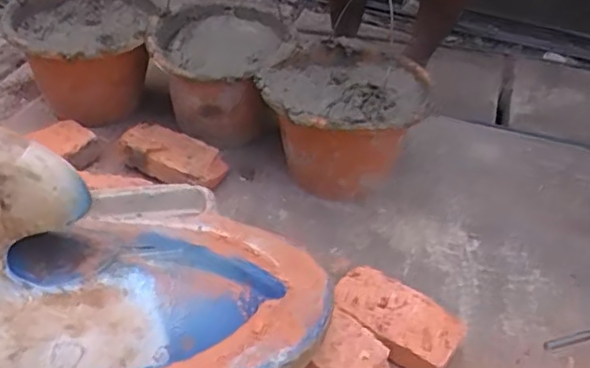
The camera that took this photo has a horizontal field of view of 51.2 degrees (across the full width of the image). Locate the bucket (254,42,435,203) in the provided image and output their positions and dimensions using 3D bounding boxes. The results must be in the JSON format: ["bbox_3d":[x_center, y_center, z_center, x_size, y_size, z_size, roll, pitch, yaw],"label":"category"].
[{"bbox_3d":[0.067,-0.089,0.959,0.228,0.183,0.225,4,39,-3],"label":"bucket"}]

